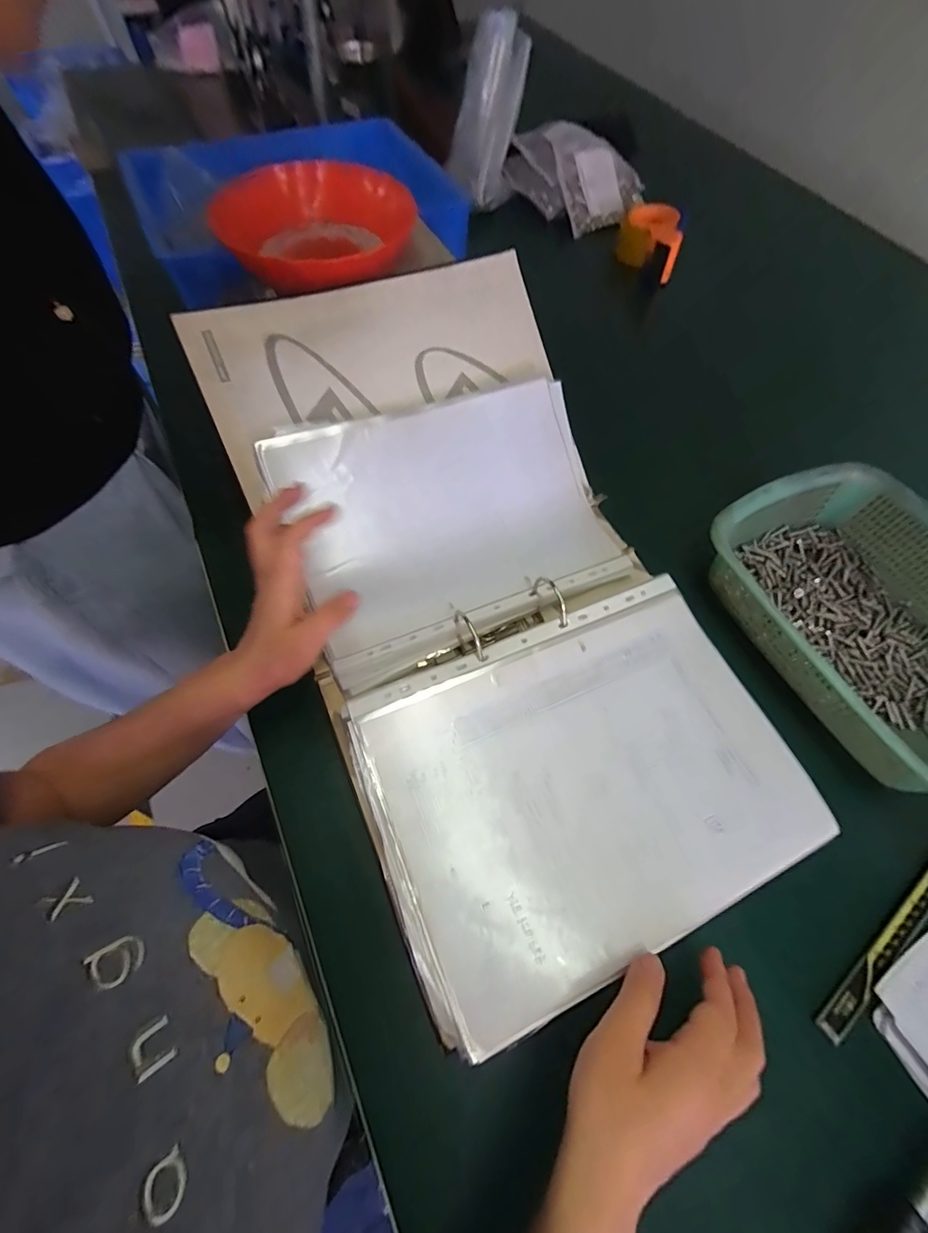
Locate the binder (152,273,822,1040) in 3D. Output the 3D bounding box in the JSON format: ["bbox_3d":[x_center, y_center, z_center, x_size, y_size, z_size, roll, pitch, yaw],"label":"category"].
[{"bbox_3d":[0.017,-0.048,0.378,0.317,0.132,0.579,-22,67,-12],"label":"binder"}]

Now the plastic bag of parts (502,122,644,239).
[{"bbox_3d":[0.191,-0.758,0.782,0.228,0.084,0.155,22,65,9],"label":"plastic bag of parts"}]

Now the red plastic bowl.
[{"bbox_3d":[-0.159,-0.417,0.498,0.196,0.056,0.207,-29,68,-15],"label":"red plastic bowl"}]

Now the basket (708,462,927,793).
[{"bbox_3d":[0.373,0.001,0.409,0.215,0.077,0.299,-23,67,-13],"label":"basket"}]

